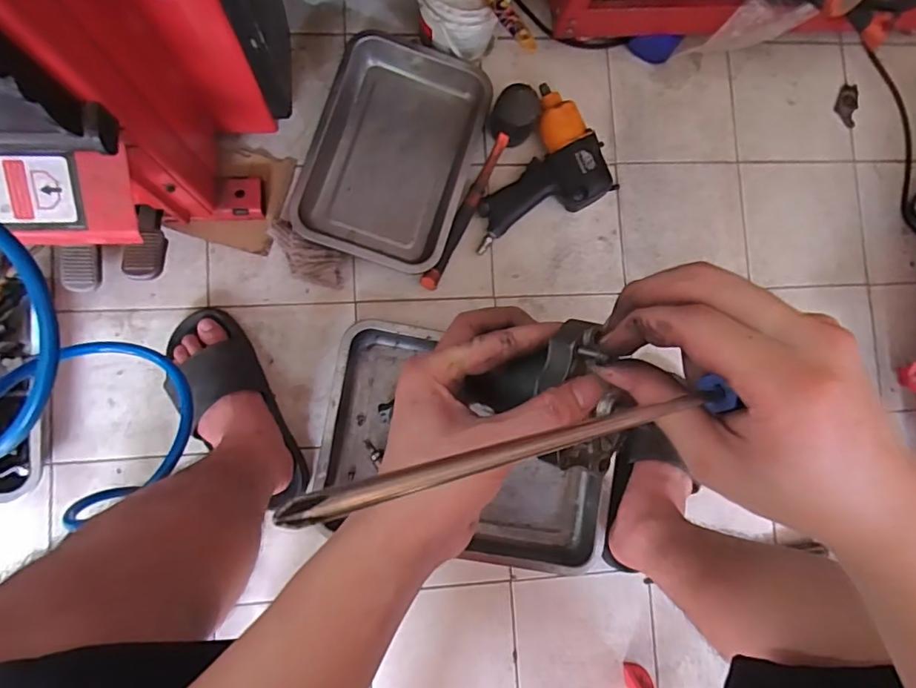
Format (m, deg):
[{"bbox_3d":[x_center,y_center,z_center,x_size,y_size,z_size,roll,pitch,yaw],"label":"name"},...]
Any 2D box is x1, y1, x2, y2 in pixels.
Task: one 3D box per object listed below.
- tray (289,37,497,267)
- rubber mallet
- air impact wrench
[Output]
[{"bbox_3d":[-0.092,-0.270,0.770,0.220,0.040,0.319,17,84,-5],"label":"tray"},{"bbox_3d":[0.019,-0.216,0.753,0.063,0.089,0.294,30,83,-4],"label":"rubber mallet"},{"bbox_3d":[0.100,-0.259,0.777,0.213,0.070,0.179,-25,89,-8],"label":"air impact wrench"}]

